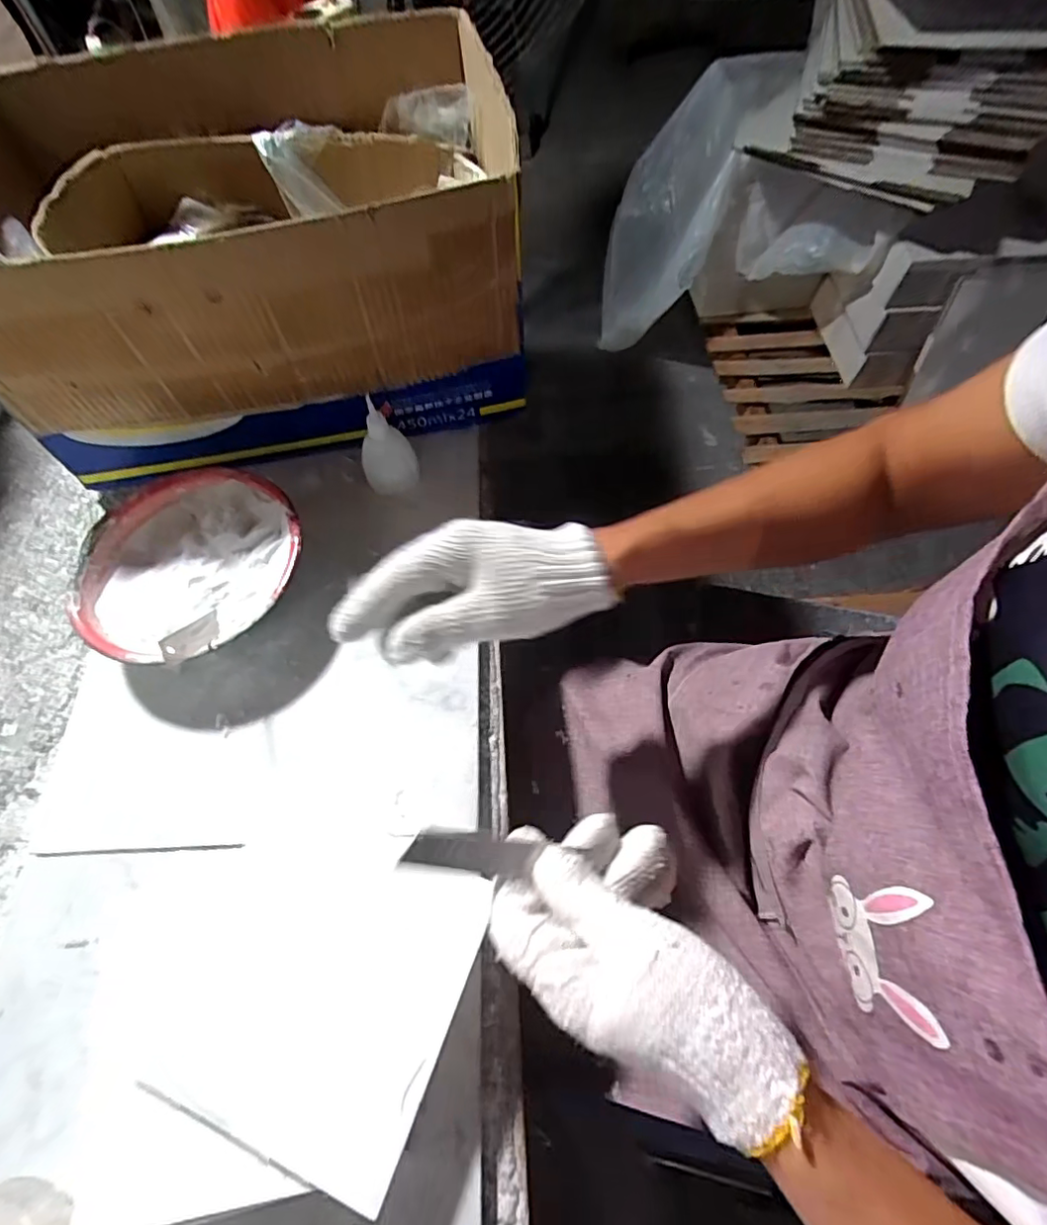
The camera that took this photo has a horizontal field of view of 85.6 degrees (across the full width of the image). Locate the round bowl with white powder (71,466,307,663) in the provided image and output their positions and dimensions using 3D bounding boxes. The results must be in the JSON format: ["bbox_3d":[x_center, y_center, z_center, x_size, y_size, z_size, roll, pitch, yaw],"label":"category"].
[{"bbox_3d":[-0.255,-0.031,0.449,0.163,0.054,0.163,-1,63,2],"label":"round bowl with white powder"}]

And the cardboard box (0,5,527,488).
[{"bbox_3d":[-0.224,-0.319,0.511,0.412,0.218,0.326,-12,63,-3],"label":"cardboard box"}]

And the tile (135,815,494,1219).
[{"bbox_3d":[-0.119,0.208,0.330,0.169,0.014,0.153,11,52,18],"label":"tile"}]

